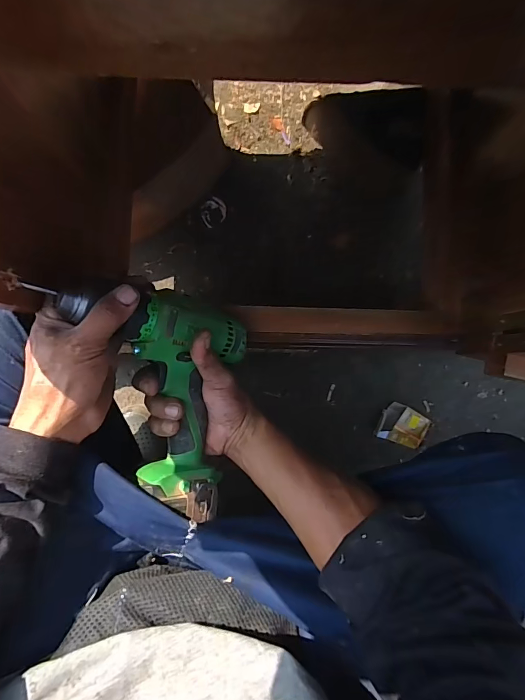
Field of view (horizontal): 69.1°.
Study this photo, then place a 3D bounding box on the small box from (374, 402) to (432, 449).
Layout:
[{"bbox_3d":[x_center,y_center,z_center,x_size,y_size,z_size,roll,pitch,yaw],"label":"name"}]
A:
[{"bbox_3d":[0.231,0.125,0.633,0.070,0.034,0.062,23,87,2],"label":"small box"}]

